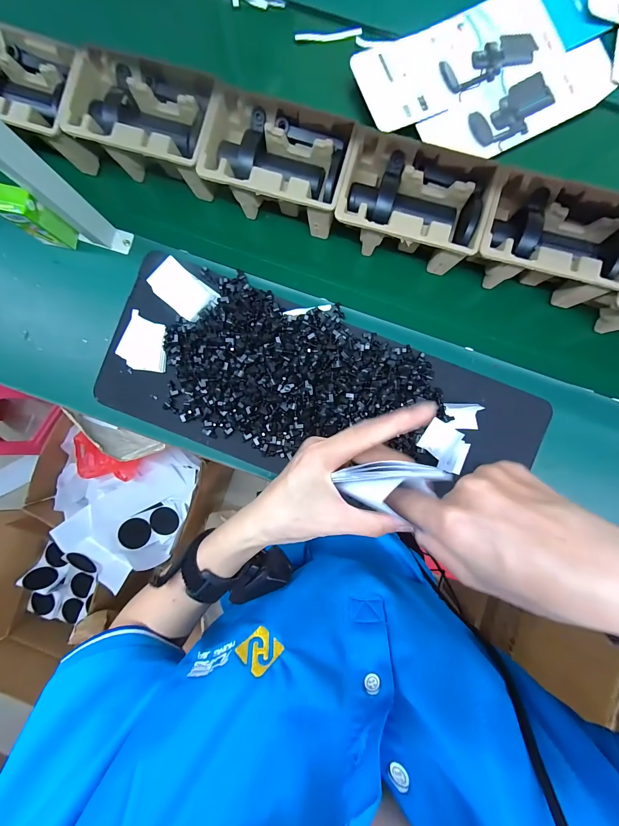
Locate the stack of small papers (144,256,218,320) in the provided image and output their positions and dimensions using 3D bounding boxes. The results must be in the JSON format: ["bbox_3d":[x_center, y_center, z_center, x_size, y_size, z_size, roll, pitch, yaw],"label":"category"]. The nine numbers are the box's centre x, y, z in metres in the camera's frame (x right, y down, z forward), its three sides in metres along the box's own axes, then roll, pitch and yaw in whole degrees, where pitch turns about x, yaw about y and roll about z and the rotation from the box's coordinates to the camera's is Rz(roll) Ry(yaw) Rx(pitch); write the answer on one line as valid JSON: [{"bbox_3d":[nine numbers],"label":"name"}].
[{"bbox_3d":[-0.217,-0.211,0.542,0.099,0.015,0.068,40,87,-16],"label":"stack of small papers"}]

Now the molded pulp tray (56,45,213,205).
[{"bbox_3d":[-0.266,-0.482,0.535,0.253,0.092,0.145,15,92,0],"label":"molded pulp tray"}]

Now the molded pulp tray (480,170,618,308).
[{"bbox_3d":[0.384,-0.279,0.516,0.225,0.103,0.143,17,92,0],"label":"molded pulp tray"}]

